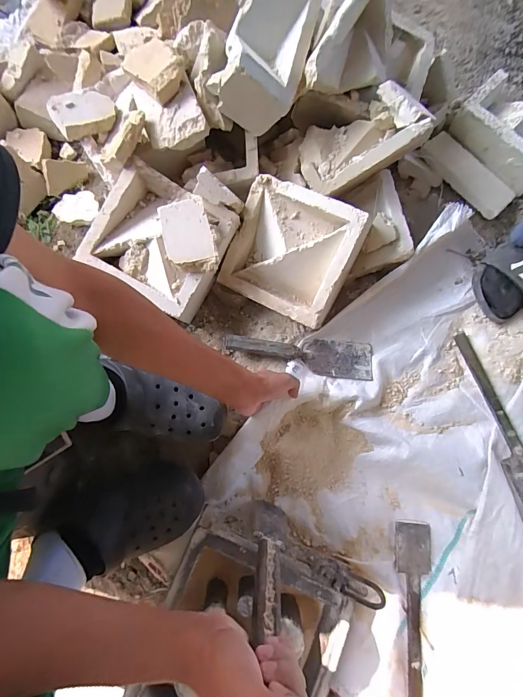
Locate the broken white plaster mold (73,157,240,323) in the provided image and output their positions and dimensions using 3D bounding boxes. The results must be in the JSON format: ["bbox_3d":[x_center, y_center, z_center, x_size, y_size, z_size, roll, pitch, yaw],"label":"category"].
[{"bbox_3d":[-0.162,-0.187,0.562,0.213,0.068,0.197,31,81,3],"label":"broken white plaster mold"}]

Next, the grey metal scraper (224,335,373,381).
[{"bbox_3d":[0.070,0.010,0.616,0.268,0.030,0.071,7,78,-11],"label":"grey metal scraper"}]

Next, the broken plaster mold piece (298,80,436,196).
[{"bbox_3d":[0.167,-0.340,0.590,0.219,0.092,0.119,-22,79,24],"label":"broken plaster mold piece"}]

